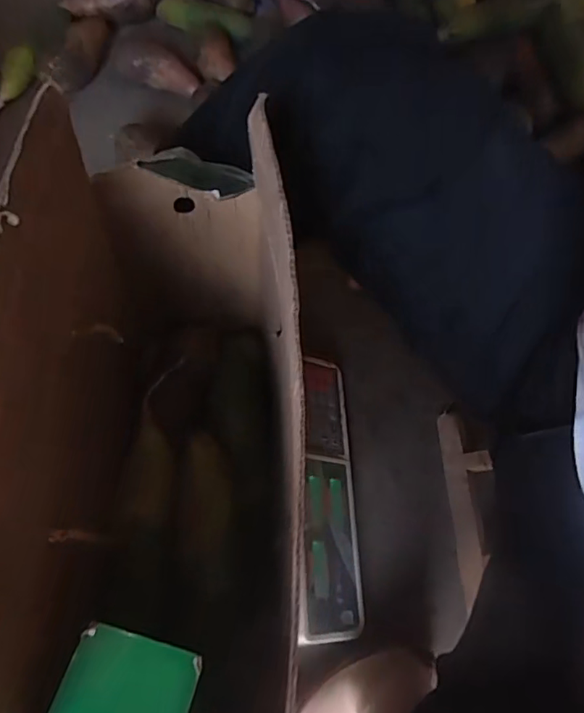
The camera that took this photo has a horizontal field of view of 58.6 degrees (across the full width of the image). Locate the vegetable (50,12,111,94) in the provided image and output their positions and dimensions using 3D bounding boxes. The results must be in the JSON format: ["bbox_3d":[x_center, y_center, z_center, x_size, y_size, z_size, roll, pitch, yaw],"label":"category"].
[{"bbox_3d":[-0.349,-0.519,0.865,0.069,0.045,0.178,11,67,1],"label":"vegetable"}]

